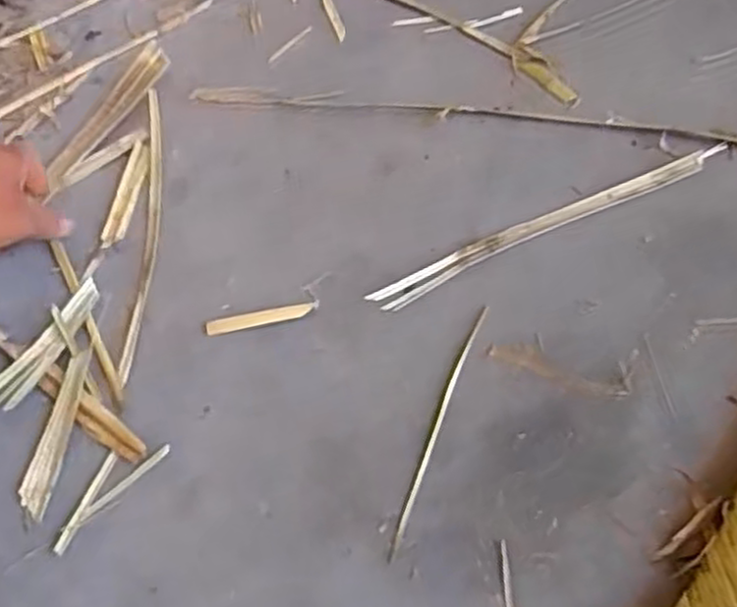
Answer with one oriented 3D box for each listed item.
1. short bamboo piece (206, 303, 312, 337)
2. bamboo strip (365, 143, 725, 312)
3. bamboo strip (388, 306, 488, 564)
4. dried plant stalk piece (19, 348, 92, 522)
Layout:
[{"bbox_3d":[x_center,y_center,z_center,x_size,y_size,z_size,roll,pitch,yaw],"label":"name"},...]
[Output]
[{"bbox_3d":[-0.073,0.010,0.506,0.071,0.004,0.012,-9,56,-1],"label":"short bamboo piece"},{"bbox_3d":[0.127,-0.057,0.529,0.274,0.007,0.023,-24,58,-11],"label":"bamboo strip"},{"bbox_3d":[0.042,0.071,0.456,0.008,0.004,0.171,17,60,16],"label":"bamboo strip"},{"bbox_3d":[-0.195,0.079,0.471,0.021,0.008,0.105,4,57,8],"label":"dried plant stalk piece"}]

